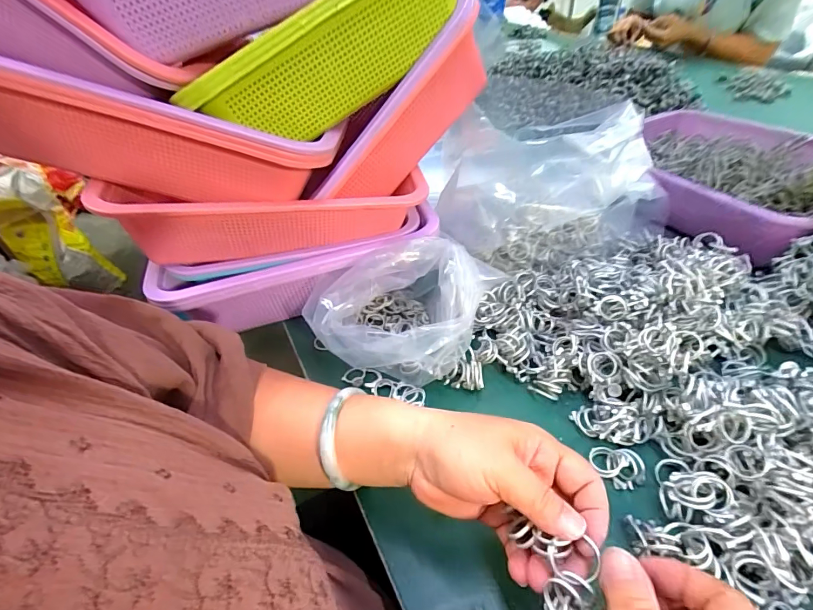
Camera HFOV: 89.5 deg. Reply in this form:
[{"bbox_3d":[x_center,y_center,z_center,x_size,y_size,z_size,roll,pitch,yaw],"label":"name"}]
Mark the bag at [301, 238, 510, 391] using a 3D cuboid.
[{"bbox_3d":[-0.005,-0.003,0.401,0.181,0.097,0.121,0,43,6],"label":"bag"}]

